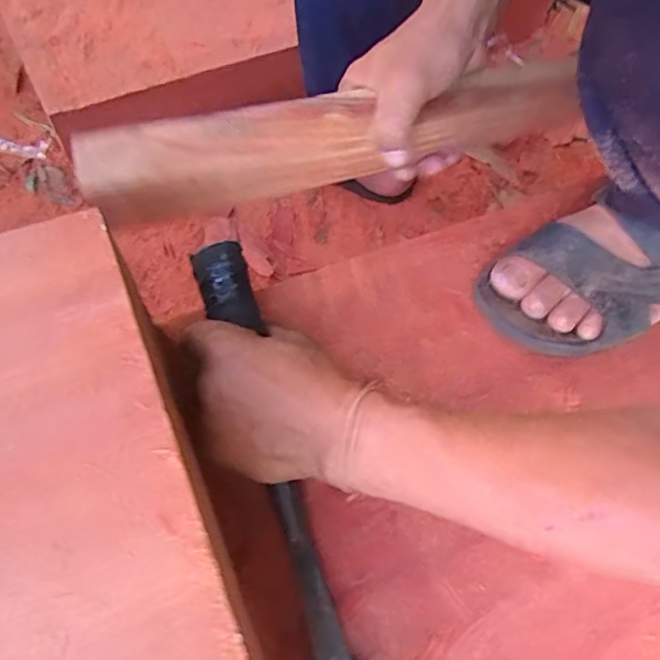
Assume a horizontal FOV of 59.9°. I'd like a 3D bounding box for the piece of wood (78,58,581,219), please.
[{"bbox_3d":[0.001,-0.127,0.389,0.322,0.046,0.053,-13,63,-7],"label":"piece of wood"}]

